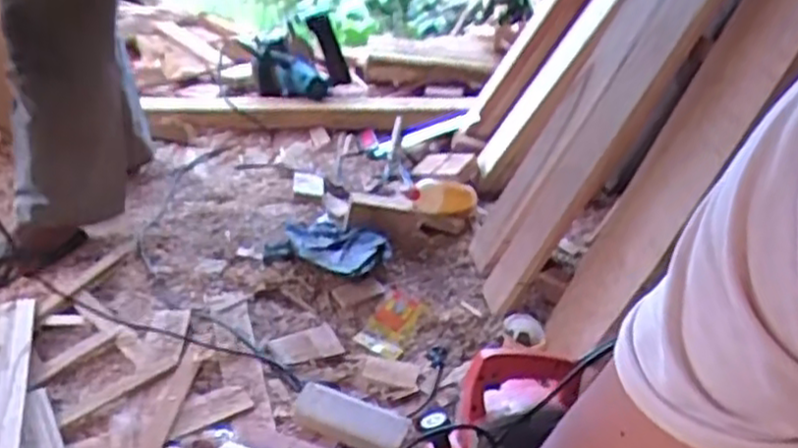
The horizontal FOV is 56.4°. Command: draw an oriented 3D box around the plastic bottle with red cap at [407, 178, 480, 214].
[{"bbox_3d":[0.089,-0.058,1.619,0.092,0.058,0.238,30,22,37],"label":"plastic bottle with red cap"}]

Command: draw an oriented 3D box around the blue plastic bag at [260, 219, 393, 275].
[{"bbox_3d":[-0.138,0.041,1.467,0.240,0.030,0.157,12,31,12],"label":"blue plastic bag"}]

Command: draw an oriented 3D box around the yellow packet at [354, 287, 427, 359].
[{"bbox_3d":[-0.012,0.171,1.300,0.075,0.008,0.168,27,38,7],"label":"yellow packet"}]

